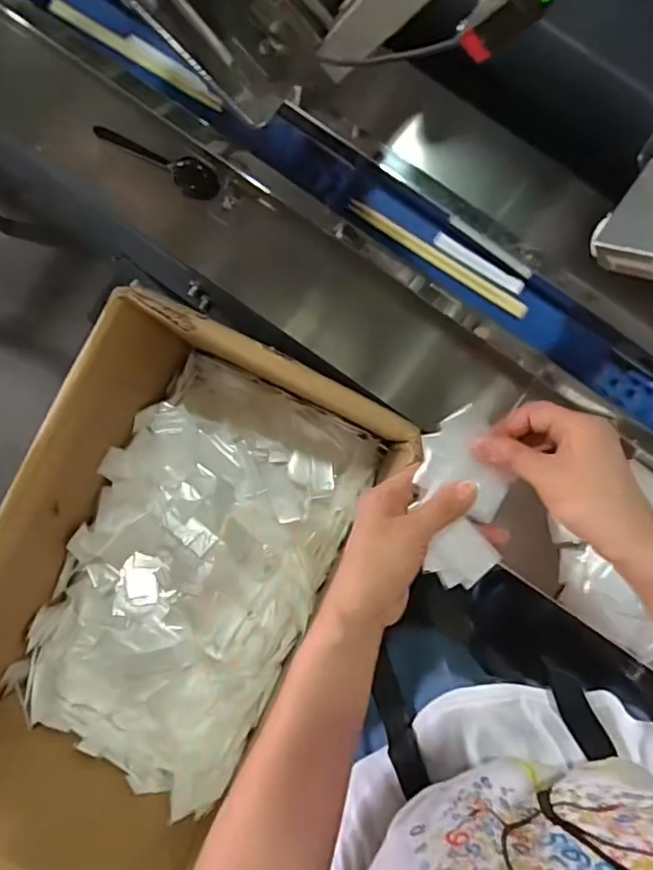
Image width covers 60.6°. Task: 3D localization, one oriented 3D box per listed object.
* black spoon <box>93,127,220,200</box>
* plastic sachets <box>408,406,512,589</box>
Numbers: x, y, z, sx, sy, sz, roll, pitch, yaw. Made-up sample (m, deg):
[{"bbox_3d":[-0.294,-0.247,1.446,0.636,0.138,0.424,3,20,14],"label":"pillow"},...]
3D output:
[{"bbox_3d":[-0.157,-0.258,0.528,0.113,0.008,0.034,20,114,-18],"label":"black spoon"},{"bbox_3d":[0.099,0.047,0.401,0.061,0.018,0.126,-7,102,1],"label":"plastic sachets"}]

